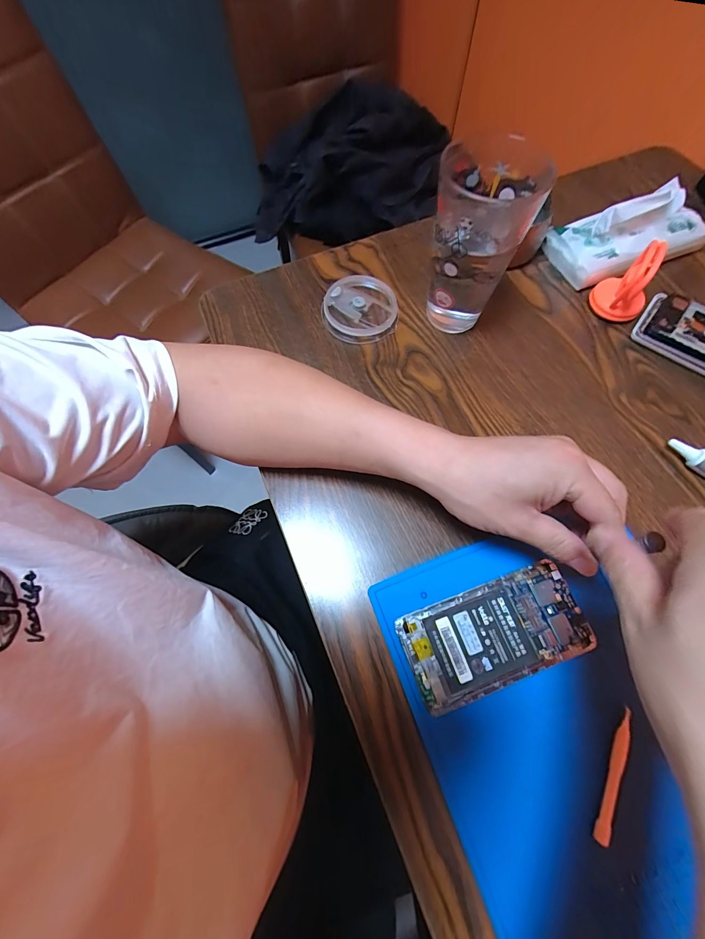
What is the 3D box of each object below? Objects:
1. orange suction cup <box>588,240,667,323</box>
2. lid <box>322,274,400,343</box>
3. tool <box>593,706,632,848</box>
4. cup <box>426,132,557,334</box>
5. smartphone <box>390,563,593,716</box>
[{"bbox_3d":[0.291,-0.195,0.369,0.051,0.064,0.051,0,69,1],"label":"orange suction cup"},{"bbox_3d":[0.007,-0.177,0.391,0.080,0.020,0.077,0,69,1],"label":"lid"},{"bbox_3d":[0.182,0.210,0.244,0.009,0.007,0.083,27,72,11],"label":"tool"},{"bbox_3d":[0.112,-0.206,0.334,0.082,0.142,0.092,20,71,8],"label":"cup"},{"bbox_3d":[0.111,0.128,0.276,0.138,0.010,0.070,-19,70,-6],"label":"smartphone"}]

